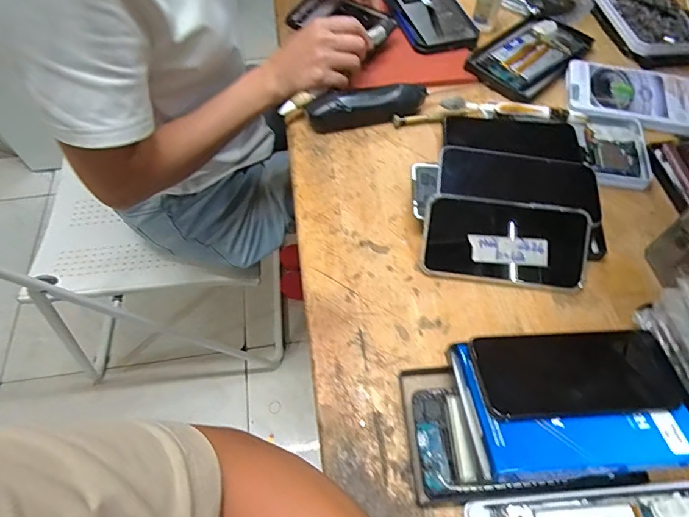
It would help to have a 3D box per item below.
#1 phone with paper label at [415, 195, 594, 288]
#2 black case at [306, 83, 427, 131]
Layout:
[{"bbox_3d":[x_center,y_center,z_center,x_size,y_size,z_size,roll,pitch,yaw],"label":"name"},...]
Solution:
[{"bbox_3d":[0.154,-0.016,0.429,0.152,0.006,0.075,7,93,4],"label":"phone with paper label"},{"bbox_3d":[0.029,-0.186,0.541,0.146,0.038,0.040,-7,59,-4],"label":"black case"}]

